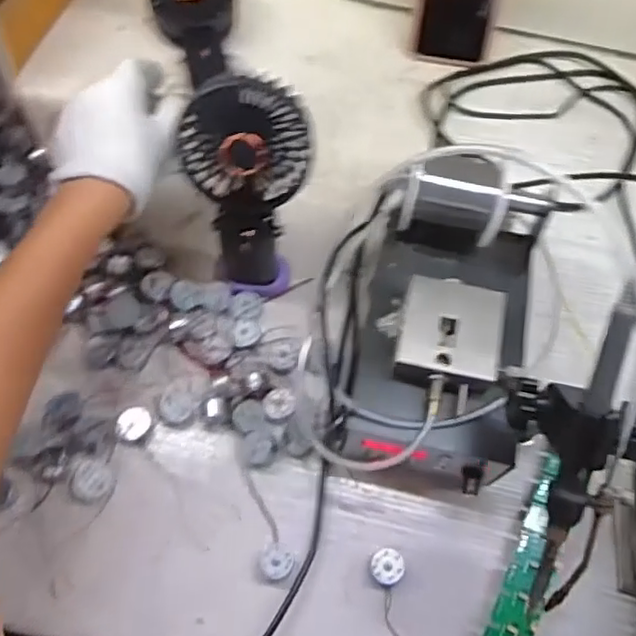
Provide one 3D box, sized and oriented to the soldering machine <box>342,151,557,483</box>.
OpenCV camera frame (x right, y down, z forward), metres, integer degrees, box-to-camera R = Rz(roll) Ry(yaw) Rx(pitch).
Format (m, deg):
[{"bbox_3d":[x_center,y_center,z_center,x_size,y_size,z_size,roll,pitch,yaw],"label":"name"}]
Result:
[{"bbox_3d":[0.084,0.006,0.450,0.134,0.119,0.196,14,66,3],"label":"soldering machine"}]

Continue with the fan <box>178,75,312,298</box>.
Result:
[{"bbox_3d":[-0.047,-0.081,0.456,0.085,0.185,0.044,-4,44,-5],"label":"fan"}]

